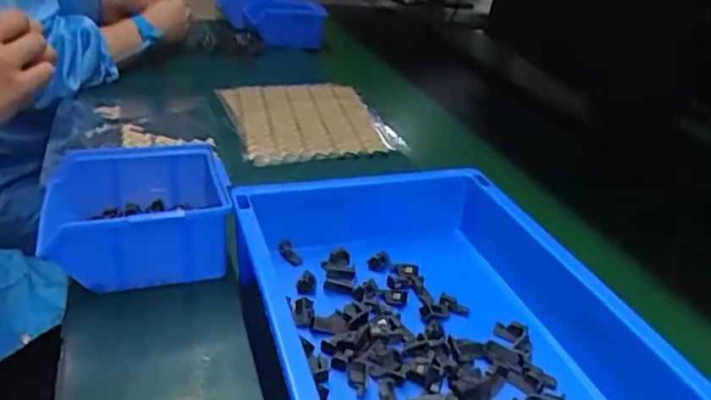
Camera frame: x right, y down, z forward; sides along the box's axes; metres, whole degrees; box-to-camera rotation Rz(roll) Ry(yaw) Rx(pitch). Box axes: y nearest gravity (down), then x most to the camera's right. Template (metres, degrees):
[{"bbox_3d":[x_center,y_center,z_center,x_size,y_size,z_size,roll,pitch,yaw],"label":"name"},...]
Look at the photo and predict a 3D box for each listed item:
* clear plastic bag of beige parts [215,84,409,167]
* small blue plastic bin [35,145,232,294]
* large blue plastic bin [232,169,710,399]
[{"bbox_3d":[-0.058,-0.100,0.753,0.193,0.020,0.209,-9,33,-16],"label":"clear plastic bag of beige parts"},{"bbox_3d":[-0.171,0.011,0.476,0.133,0.061,0.120,-4,29,-17],"label":"small blue plastic bin"},{"bbox_3d":[0.052,0.075,0.375,0.214,0.060,0.302,-4,31,-18],"label":"large blue plastic bin"}]

